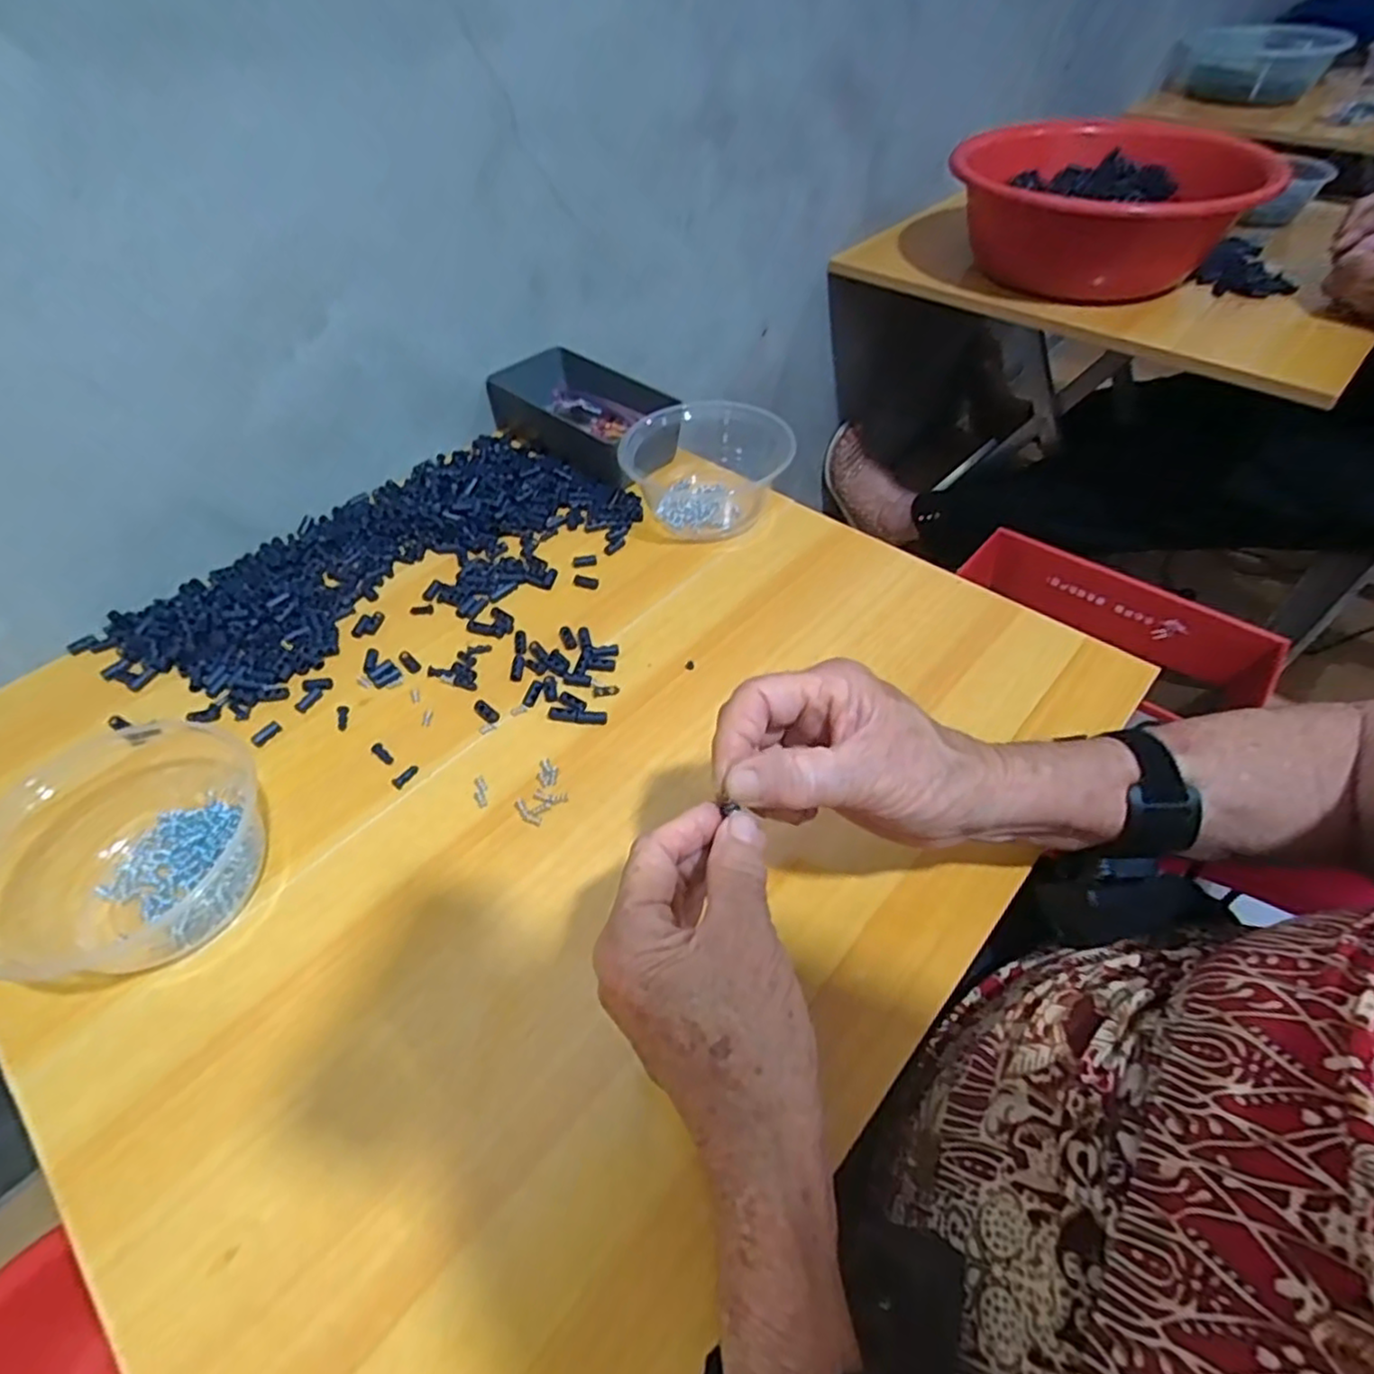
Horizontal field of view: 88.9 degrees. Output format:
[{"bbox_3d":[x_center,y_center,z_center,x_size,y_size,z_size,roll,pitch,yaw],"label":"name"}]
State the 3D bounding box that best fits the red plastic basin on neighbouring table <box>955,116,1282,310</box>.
[{"bbox_3d":[0.491,-0.567,0.848,0.322,0.126,0.367,11,51,11],"label":"red plastic basin on neighbouring table"}]

